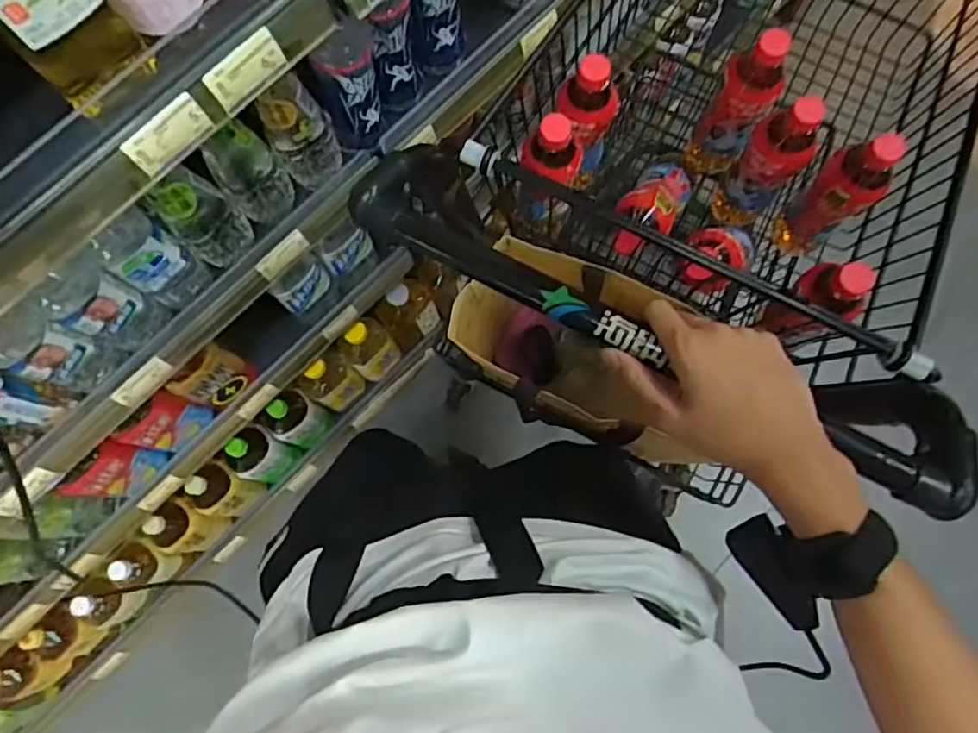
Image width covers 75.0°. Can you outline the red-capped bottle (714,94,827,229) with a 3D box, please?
[{"bbox_3d":[0.294,-0.212,0.698,0.061,0.224,0.052,35,81,7],"label":"red-capped bottle"}]

